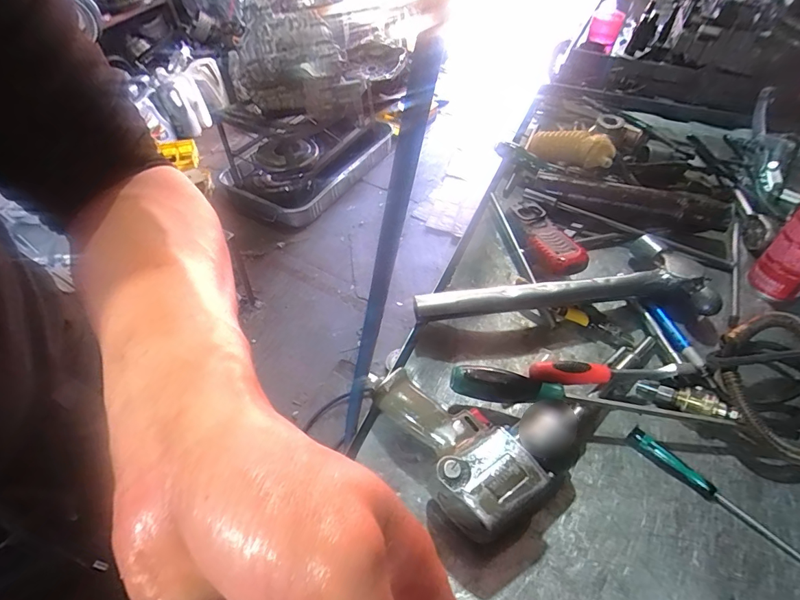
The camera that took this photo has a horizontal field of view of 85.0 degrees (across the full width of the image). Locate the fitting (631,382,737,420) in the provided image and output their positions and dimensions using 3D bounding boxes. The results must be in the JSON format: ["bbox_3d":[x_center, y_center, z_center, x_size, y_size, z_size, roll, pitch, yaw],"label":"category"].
[{"bbox_3d":[0.313,0.108,0.482,0.094,0.018,0.026,12,51,27],"label":"fitting"}]

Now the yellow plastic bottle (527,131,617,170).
[{"bbox_3d":[0.269,-0.245,0.706,0.041,0.050,0.155,-32,39,-24],"label":"yellow plastic bottle"}]

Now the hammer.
[{"bbox_3d":[0.204,-0.019,0.557,0.369,0.064,0.110,-5,49,-1],"label":"hammer"}]

